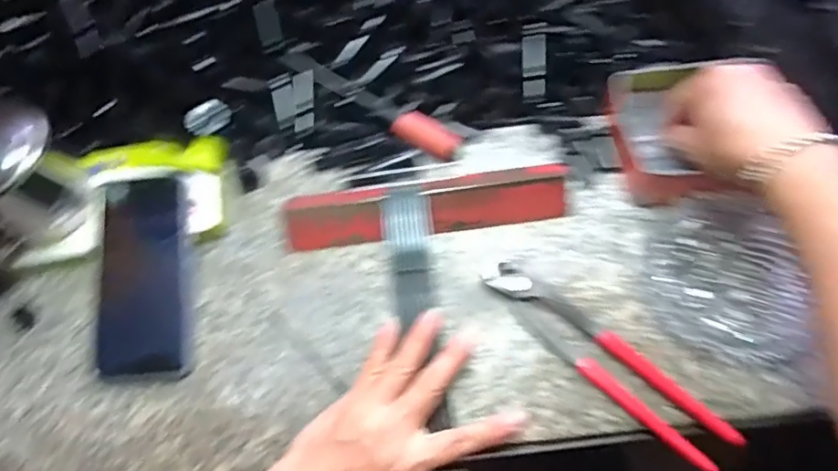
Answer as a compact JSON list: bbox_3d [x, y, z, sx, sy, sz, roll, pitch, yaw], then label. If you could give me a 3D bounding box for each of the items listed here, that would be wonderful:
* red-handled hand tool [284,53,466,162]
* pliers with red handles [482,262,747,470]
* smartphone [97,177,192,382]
[{"bbox_3d":[-0.043,-0.113,0.466,0.169,0.030,0.028,26,70,13],"label":"red-handled hand tool"},{"bbox_3d":[0.133,0.086,0.386,0.193,0.018,0.042,40,74,17],"label":"pliers with red handles"},{"bbox_3d":[-0.214,0.032,0.421,0.073,0.011,0.156,-11,75,9],"label":"smartphone"}]

